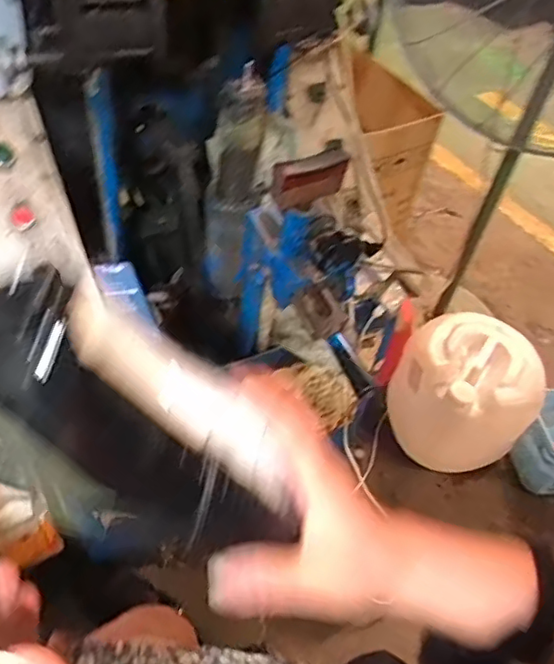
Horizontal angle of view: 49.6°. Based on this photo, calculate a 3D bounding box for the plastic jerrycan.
[{"bbox_3d":[0.454,0.148,1.488,0.329,0.281,0.275,21,49,12],"label":"plastic jerrycan"}]

